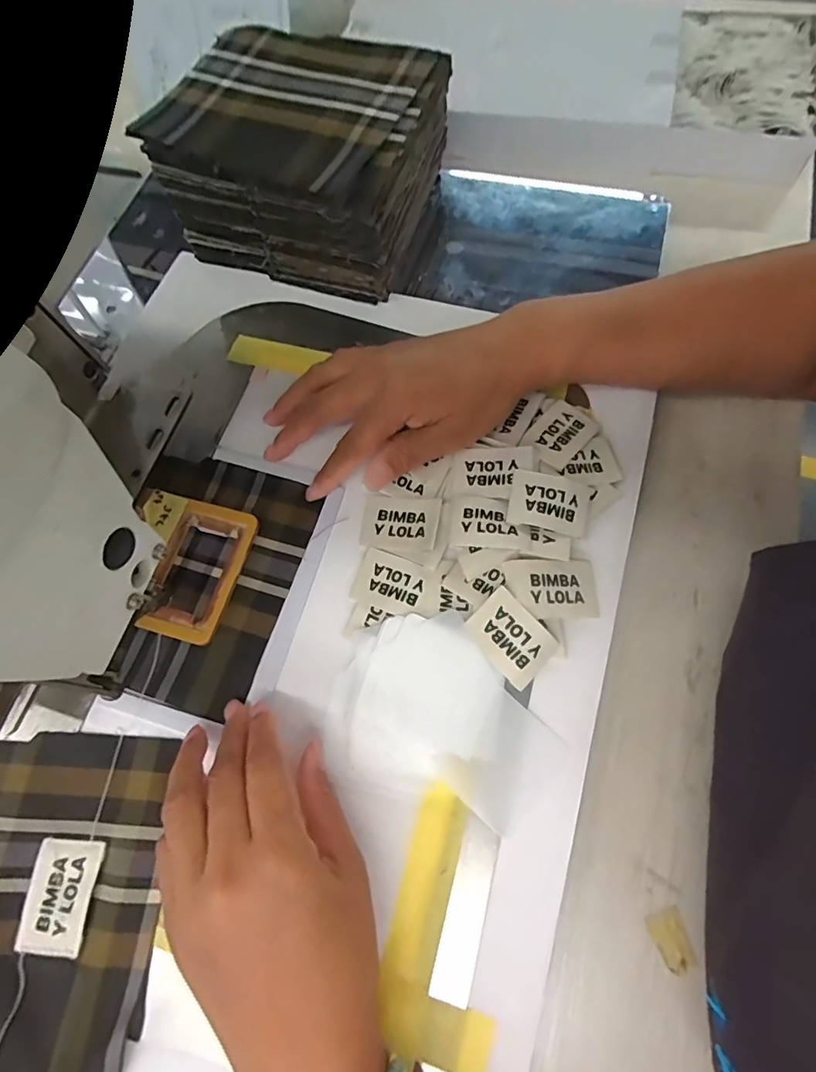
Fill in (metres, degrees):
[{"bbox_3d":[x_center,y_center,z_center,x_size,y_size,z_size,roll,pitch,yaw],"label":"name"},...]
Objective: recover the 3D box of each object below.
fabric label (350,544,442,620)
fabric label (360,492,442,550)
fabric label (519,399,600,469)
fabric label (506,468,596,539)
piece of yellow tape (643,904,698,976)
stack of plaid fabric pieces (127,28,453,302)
[{"bbox_3d":[-0.007,0.030,0.297,0.051,0.006,0.033,21,72,13],"label":"fabric label"},{"bbox_3d":[-0.005,-0.010,0.310,0.048,0.004,0.035,4,70,15],"label":"fabric label"},{"bbox_3d":[0.099,-0.067,0.319,0.033,0.004,0.048,39,69,17],"label":"fabric label"},{"bbox_3d":[0.087,-0.020,0.295,0.049,0.007,0.035,14,76,-3],"label":"fabric label"},{"bbox_3d":[0.132,0.202,0.247,0.018,0.004,0.025,-22,69,-3],"label":"piece of yellow tape"},{"bbox_3d":[-0.071,-0.273,0.370,0.174,0.093,0.157,15,70,12],"label":"stack of plaid fabric pieces"}]

